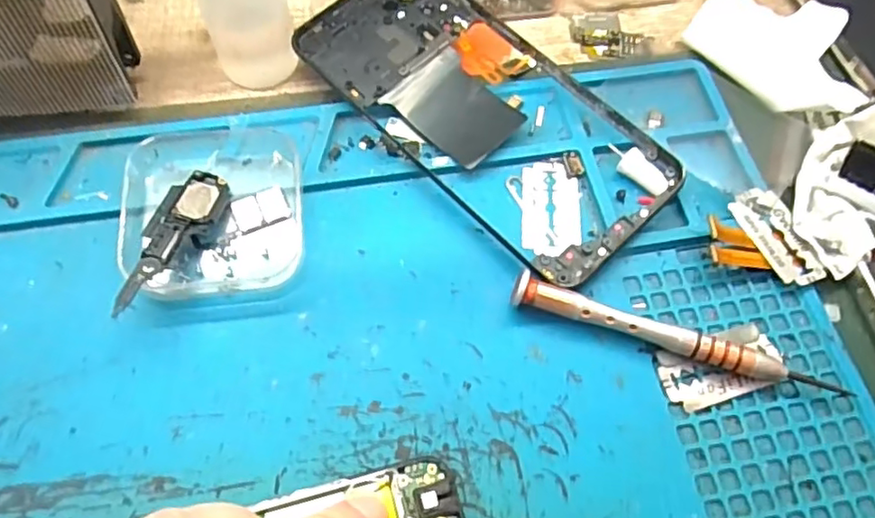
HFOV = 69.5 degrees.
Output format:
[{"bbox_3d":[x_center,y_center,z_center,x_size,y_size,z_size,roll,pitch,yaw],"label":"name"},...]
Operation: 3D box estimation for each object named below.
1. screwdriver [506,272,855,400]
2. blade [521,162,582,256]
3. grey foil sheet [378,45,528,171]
[{"bbox_3d":[0.083,0.028,0.217,0.116,0.013,0.011,16,64,6],"label":"screwdriver"},{"bbox_3d":[0.045,-0.020,0.247,0.023,0.004,0.042,4,64,0],"label":"blade"},{"bbox_3d":[0.008,-0.063,0.262,0.049,0.006,0.038,41,69,17],"label":"grey foil sheet"}]

